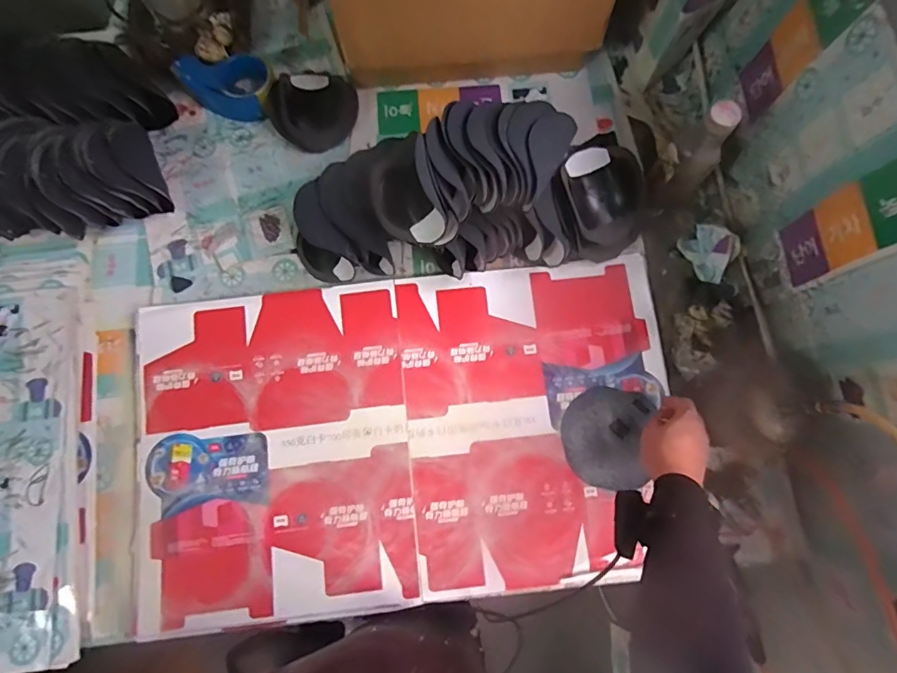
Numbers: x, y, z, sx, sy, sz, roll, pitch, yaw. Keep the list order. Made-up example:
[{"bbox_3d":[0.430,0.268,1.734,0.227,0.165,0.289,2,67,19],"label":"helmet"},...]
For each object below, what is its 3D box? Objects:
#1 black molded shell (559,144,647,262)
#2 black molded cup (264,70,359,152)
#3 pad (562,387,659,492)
[{"bbox_3d":[0.221,-0.199,0.730,0.115,0.100,0.151,-12,77,-2],"label":"black molded shell"},{"bbox_3d":[-0.226,-0.388,0.821,0.124,0.062,0.133,0,77,1],"label":"black molded cup"},{"bbox_3d":[0.234,0.149,0.718,0.123,0.006,0.141,8,77,3],"label":"pad"}]

